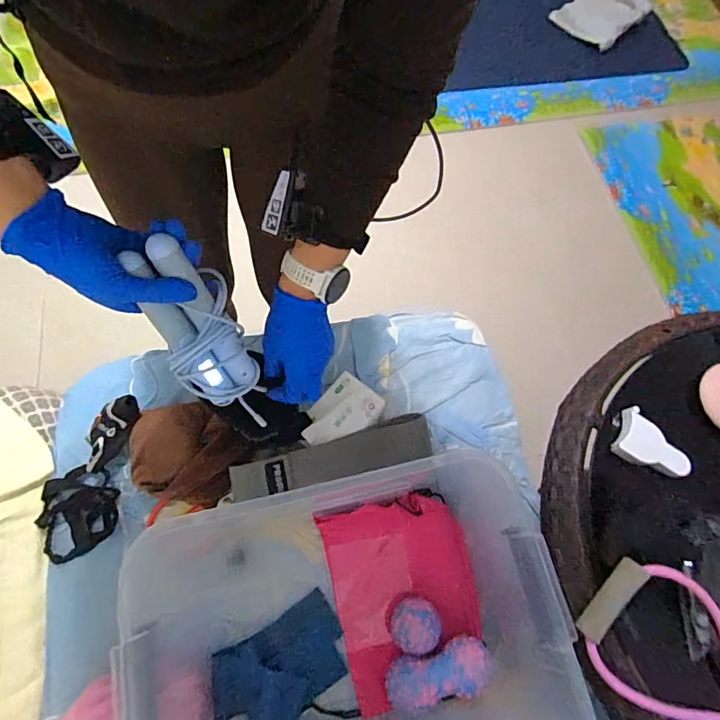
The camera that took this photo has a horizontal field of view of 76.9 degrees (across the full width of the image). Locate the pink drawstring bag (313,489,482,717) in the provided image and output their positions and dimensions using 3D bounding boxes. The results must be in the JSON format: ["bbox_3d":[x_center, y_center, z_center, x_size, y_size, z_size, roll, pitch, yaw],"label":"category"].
[{"bbox_3d":[0.067,0.342,0.674,0.209,0.061,0.265,-13,68,-9],"label":"pink drawstring bag"}]

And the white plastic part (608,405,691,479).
[{"bbox_3d":[0.358,0.102,0.555,0.081,0.019,0.062,25,68,7],"label":"white plastic part"}]

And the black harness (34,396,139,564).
[{"bbox_3d":[-0.432,0.185,0.727,0.134,0.034,0.258,16,81,4],"label":"black harness"}]

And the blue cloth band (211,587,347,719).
[{"bbox_3d":[-0.108,0.442,0.644,0.184,0.011,0.133,-21,70,-29],"label":"blue cloth band"}]

